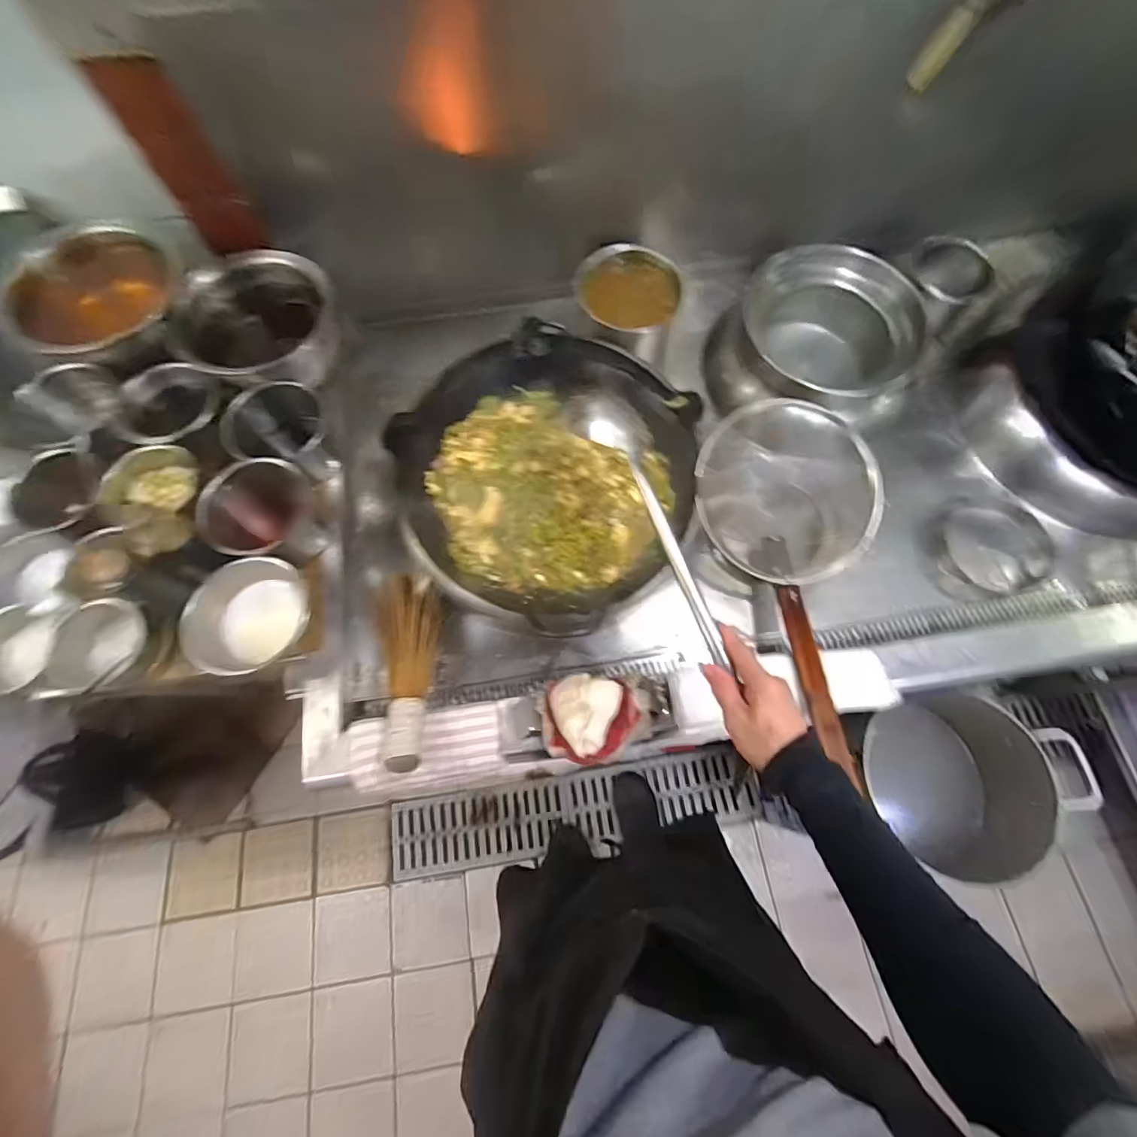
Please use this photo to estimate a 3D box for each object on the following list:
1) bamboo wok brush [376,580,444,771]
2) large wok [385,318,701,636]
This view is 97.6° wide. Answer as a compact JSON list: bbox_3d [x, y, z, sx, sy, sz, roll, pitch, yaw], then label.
[{"bbox_3d":[-0.252,0.145,0.745,0.101,0.081,0.288,-6,71,0],"label":"bamboo wok brush"},{"bbox_3d":[-0.022,-0.153,0.808,0.471,0.132,0.456,-1,71,2],"label":"large wok"}]

